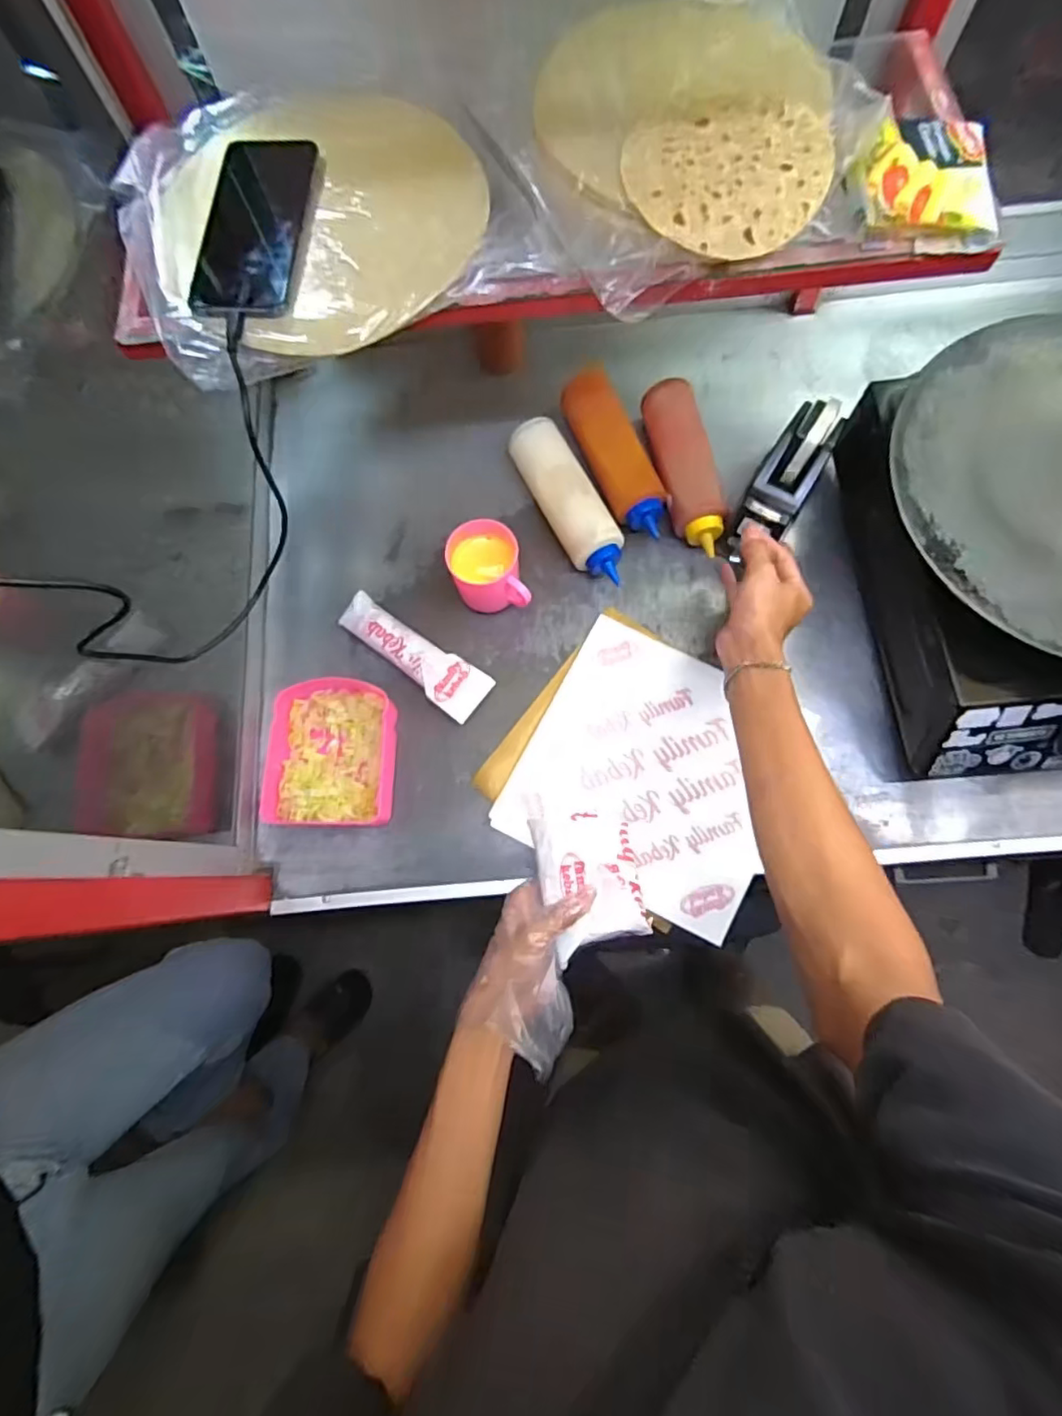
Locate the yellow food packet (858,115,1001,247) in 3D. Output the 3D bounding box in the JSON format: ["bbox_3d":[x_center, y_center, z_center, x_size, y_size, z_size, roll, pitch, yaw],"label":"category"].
[{"bbox_3d":[0.284,-0.385,0.444,0.095,0.023,0.095,-4,75,1],"label":"yellow food packet"}]

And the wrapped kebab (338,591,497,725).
[{"bbox_3d":[-0.126,-0.055,0.654,0.177,0.030,0.057,35,79,10],"label":"wrapped kebab"}]

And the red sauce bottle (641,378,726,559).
[{"bbox_3d":[0.171,-0.263,0.681,0.054,0.060,0.199,-12,76,0],"label":"red sauce bottle"}]

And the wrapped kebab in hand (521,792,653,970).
[{"bbox_3d":[0.048,0.136,0.527,0.082,0.027,0.134,-12,75,-1],"label":"wrapped kebab in hand"}]

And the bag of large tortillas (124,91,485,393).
[{"bbox_3d":[-0.185,-0.403,0.493,0.269,0.023,0.285,-22,75,-4],"label":"bag of large tortillas"}]

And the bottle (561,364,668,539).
[{"bbox_3d":[0.092,-0.282,0.688,0.056,0.062,0.197,-24,75,-5],"label":"bottle"}]

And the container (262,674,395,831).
[{"bbox_3d":[-0.201,0.045,0.626,0.120,0.043,0.149,2,75,2],"label":"container"}]

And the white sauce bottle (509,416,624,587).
[{"bbox_3d":[0.041,-0.226,0.675,0.053,0.066,0.200,-29,76,-6],"label":"white sauce bottle"}]

